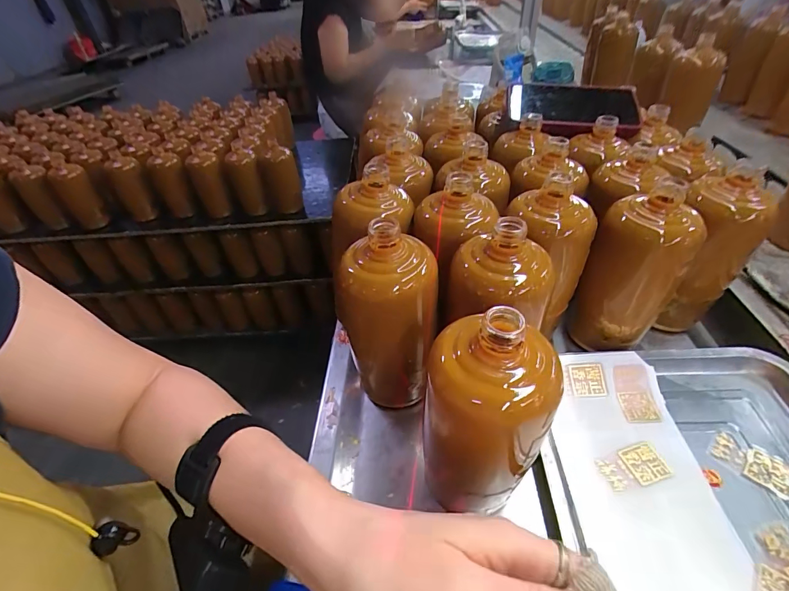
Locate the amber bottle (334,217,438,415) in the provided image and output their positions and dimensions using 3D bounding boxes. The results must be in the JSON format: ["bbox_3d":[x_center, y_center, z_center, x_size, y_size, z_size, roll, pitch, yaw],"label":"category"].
[{"bbox_3d":[-0.006,0.026,0.358,0.081,0.188,0.071,-10,41,-6],"label":"amber bottle"}]

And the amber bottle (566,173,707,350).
[{"bbox_3d":[0.237,-0.024,0.399,0.064,0.166,0.071,-21,43,-19],"label":"amber bottle"}]

